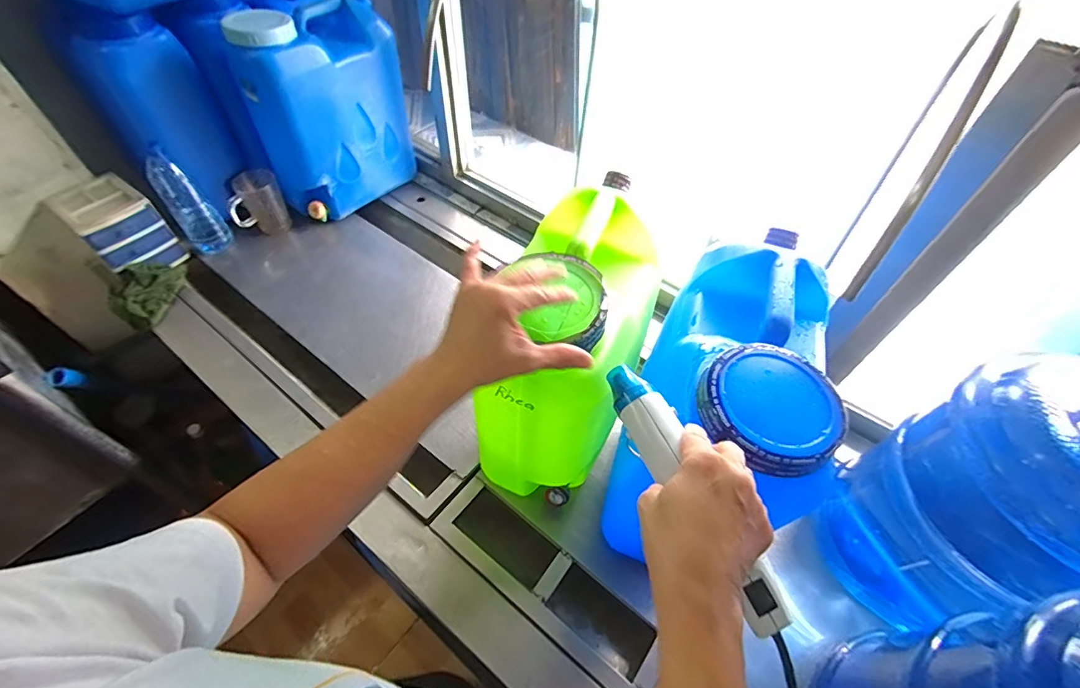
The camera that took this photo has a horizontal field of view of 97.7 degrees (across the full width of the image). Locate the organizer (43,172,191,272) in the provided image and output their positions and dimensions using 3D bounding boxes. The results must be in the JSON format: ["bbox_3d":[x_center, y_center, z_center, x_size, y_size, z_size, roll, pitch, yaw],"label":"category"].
[{"bbox_3d":[-0.886,-0.243,1.003,0.161,0.143,0.135,33,59,21],"label":"organizer"}]

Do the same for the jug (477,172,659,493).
[{"bbox_3d":[0.047,0.006,0.651,0.157,0.369,0.300,19,55,12],"label":"jug"}]

